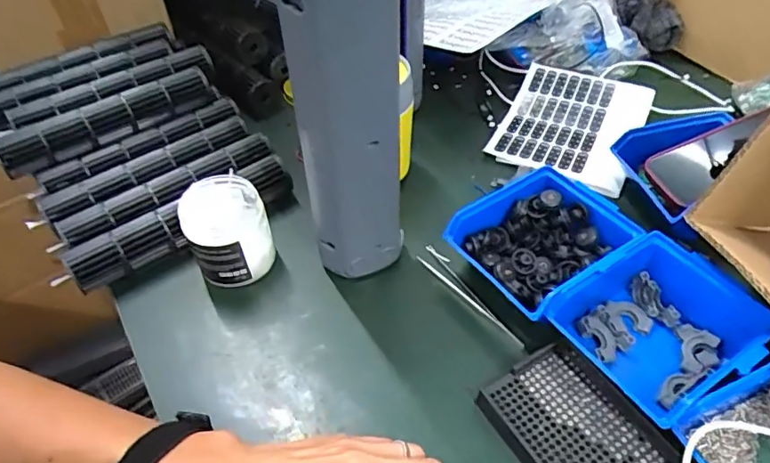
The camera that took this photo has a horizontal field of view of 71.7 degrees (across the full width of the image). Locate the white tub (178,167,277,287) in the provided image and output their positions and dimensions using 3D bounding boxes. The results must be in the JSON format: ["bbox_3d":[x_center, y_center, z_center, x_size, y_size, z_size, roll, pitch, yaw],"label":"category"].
[{"bbox_3d":[-0.149,0.005,0.514,0.072,0.089,0.078,-1,48,1],"label":"white tub"}]

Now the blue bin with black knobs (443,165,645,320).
[{"bbox_3d":[0.143,0.011,0.489,0.135,0.062,0.116,-30,53,-23],"label":"blue bin with black knobs"}]

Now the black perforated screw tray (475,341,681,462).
[{"bbox_3d":[0.145,0.153,0.393,0.094,0.018,0.132,-24,51,-19],"label":"black perforated screw tray"}]

